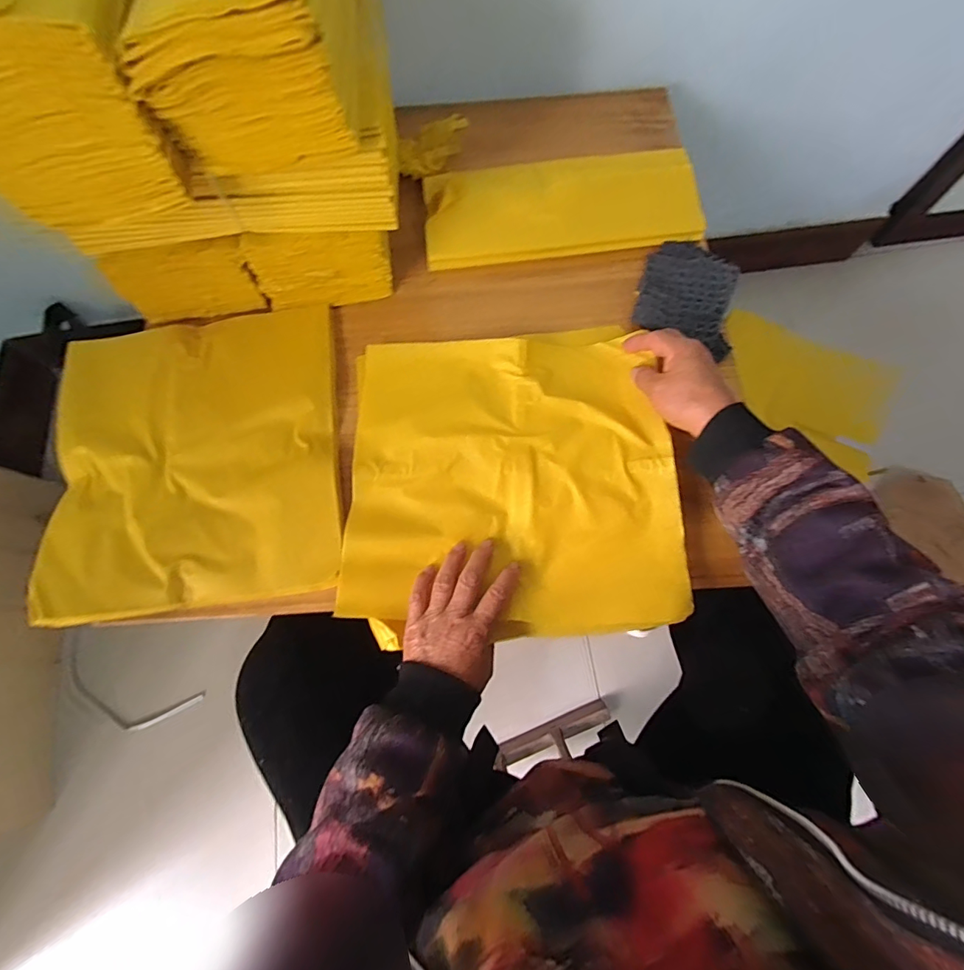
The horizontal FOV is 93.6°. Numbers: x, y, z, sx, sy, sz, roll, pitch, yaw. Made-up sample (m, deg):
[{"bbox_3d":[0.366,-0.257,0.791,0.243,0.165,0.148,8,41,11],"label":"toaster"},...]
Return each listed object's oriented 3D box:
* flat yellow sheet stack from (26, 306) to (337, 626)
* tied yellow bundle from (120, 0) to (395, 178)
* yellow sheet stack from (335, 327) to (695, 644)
[{"bbox_3d":[-0.297,-0.037,0.474,0.290,0.020,0.319,-9,74,-1],"label":"flat yellow sheet stack"},{"bbox_3d":[-0.179,-0.428,0.374,0.144,0.103,0.316,-5,73,0],"label":"tied yellow bundle"},{"bbox_3d":[0.025,-0.011,0.447,0.306,0.023,0.300,-2,74,1],"label":"yellow sheet stack"}]

